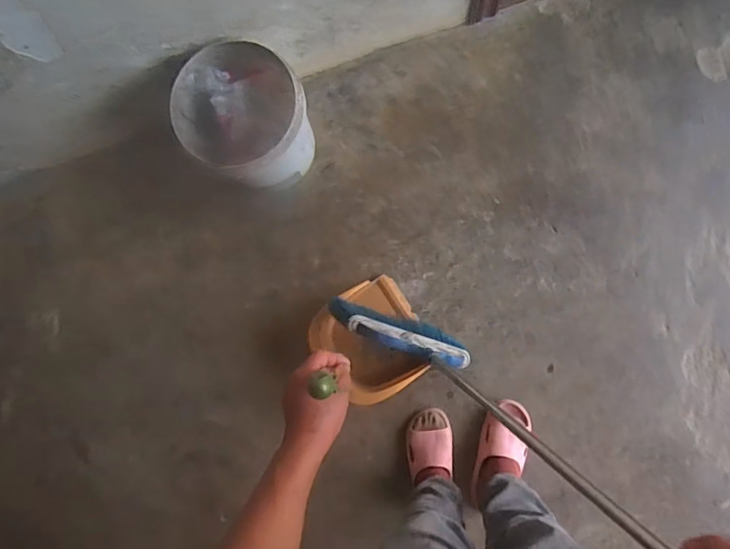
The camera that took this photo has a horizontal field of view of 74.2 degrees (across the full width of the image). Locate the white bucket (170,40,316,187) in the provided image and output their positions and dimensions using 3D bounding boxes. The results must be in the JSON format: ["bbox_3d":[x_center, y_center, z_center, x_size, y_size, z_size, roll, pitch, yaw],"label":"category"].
[{"bbox_3d":[-0.256,-0.339,1.105,0.262,0.265,0.245,0,88,6],"label":"white bucket"}]

